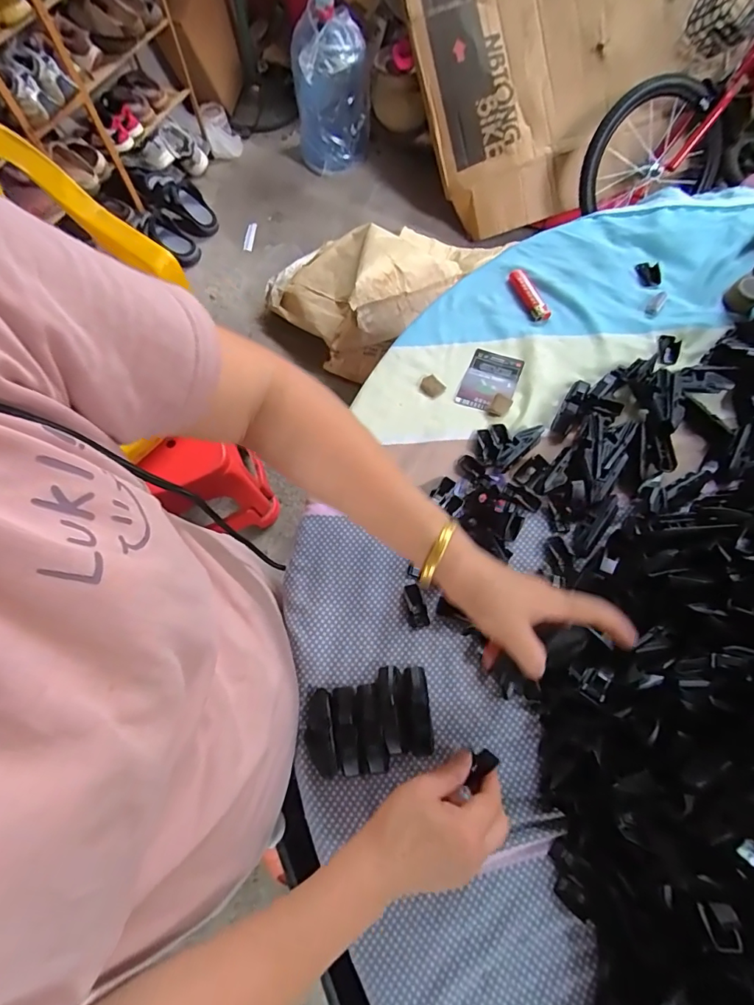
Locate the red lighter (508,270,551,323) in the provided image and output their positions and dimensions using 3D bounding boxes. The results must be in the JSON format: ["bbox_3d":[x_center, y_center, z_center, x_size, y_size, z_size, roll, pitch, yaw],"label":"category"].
[{"bbox_3d":[0.195,-0.268,0.597,0.020,0.013,0.084,-18,68,-5],"label":"red lighter"}]

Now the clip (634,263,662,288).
[{"bbox_3d":[0.353,-0.296,0.605,0.029,0.008,0.035,4,68,4],"label":"clip"}]

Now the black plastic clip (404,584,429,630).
[{"bbox_3d":[0.038,0.102,0.458,0.019,0.008,0.042,-12,68,-2],"label":"black plastic clip"}]

